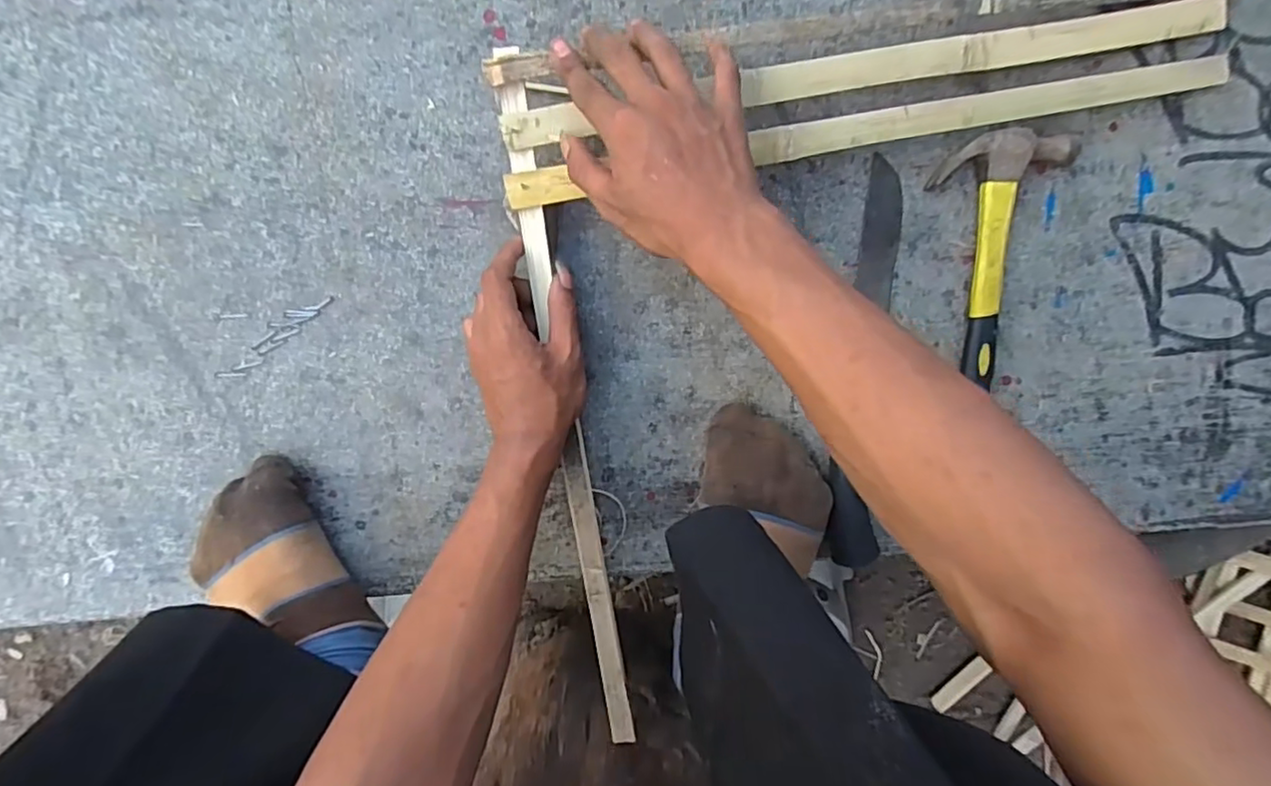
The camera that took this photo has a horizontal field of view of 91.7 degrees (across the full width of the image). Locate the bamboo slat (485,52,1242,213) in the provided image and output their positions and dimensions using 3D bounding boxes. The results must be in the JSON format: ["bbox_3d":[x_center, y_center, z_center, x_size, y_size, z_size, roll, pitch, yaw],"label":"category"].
[{"bbox_3d":[0.161,-0.178,0.415,0.495,0.015,0.022,-11,100,-3],"label":"bamboo slat"}]

